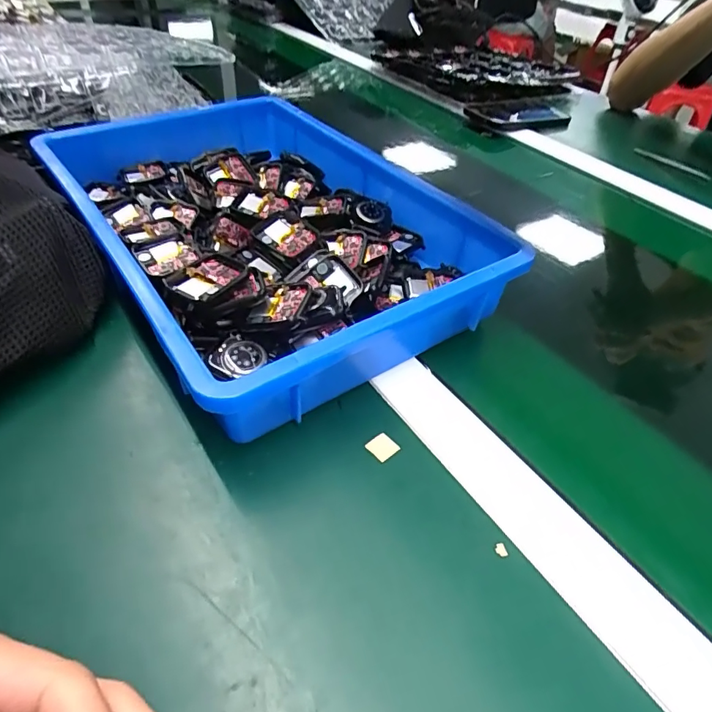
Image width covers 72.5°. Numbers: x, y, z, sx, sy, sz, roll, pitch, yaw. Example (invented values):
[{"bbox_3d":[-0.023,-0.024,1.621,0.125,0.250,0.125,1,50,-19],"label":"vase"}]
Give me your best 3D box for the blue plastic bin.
[{"bbox_3d":[-0.081,-0.113,0.412,0.265,0.069,0.390,-26,52,-29],"label":"blue plastic bin"}]

